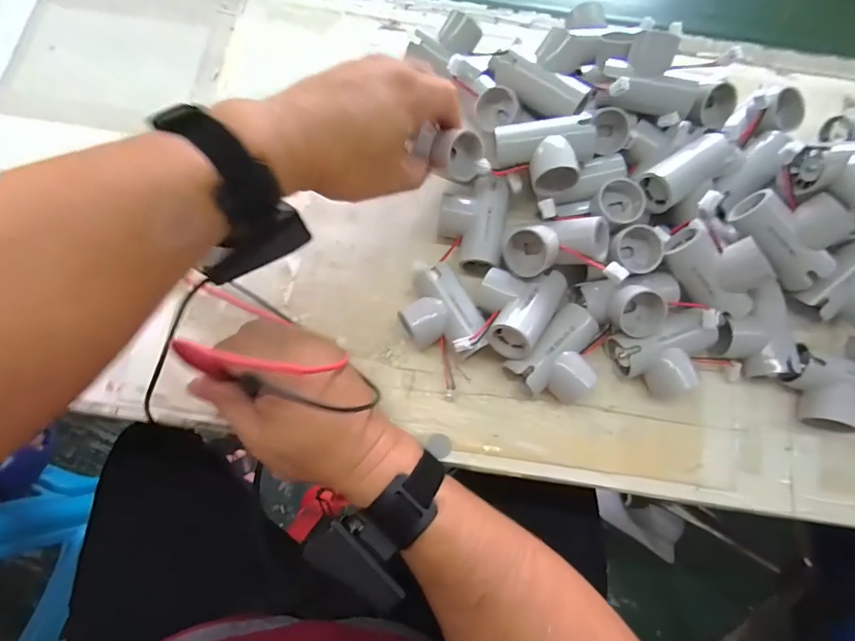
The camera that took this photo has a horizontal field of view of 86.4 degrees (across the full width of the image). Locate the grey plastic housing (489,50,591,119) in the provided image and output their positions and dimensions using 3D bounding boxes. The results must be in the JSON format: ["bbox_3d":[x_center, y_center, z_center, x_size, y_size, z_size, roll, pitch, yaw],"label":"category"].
[{"bbox_3d":[0.086,-0.188,0.365,0.083,0.025,0.026,31,77,5],"label":"grey plastic housing"}]

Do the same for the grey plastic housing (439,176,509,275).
[{"bbox_3d":[0.036,-0.078,0.375,0.053,0.036,0.078,12,76,1],"label":"grey plastic housing"}]

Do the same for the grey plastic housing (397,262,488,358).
[{"bbox_3d":[0.007,-0.004,0.352,0.052,0.039,0.081,-34,80,-10],"label":"grey plastic housing"}]

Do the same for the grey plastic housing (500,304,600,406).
[{"bbox_3d":[0.103,0.032,0.348,0.073,0.034,0.055,-42,81,-11],"label":"grey plastic housing"}]

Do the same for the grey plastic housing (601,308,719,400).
[{"bbox_3d":[0.184,0.027,0.346,0.073,0.039,0.056,-16,78,-6],"label":"grey plastic housing"}]

